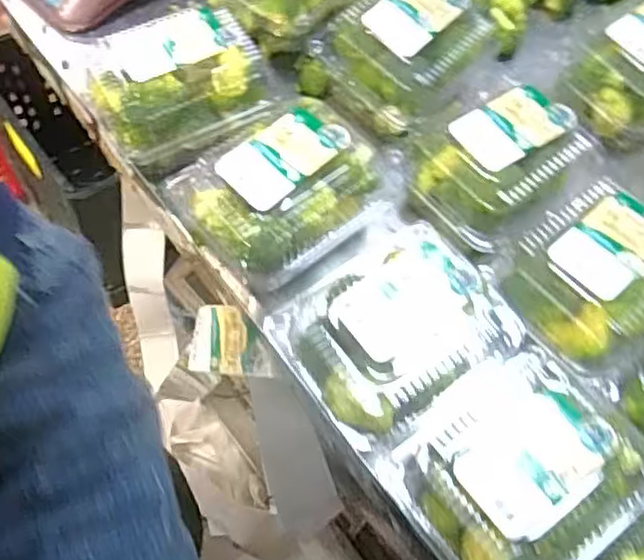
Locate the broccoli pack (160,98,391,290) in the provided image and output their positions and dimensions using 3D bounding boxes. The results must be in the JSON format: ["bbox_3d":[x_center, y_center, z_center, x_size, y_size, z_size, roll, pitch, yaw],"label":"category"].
[{"bbox_3d":[-0.035,-0.083,0.610,0.168,0.075,0.136,-36,71,-19],"label":"broccoli pack"}]

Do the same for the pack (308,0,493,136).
[{"bbox_3d":[0.078,-0.238,0.697,0.140,0.077,0.145,38,67,14],"label":"pack"}]

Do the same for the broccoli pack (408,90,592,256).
[{"bbox_3d":[0.163,-0.109,0.637,0.147,0.073,0.116,-40,72,-21],"label":"broccoli pack"}]

